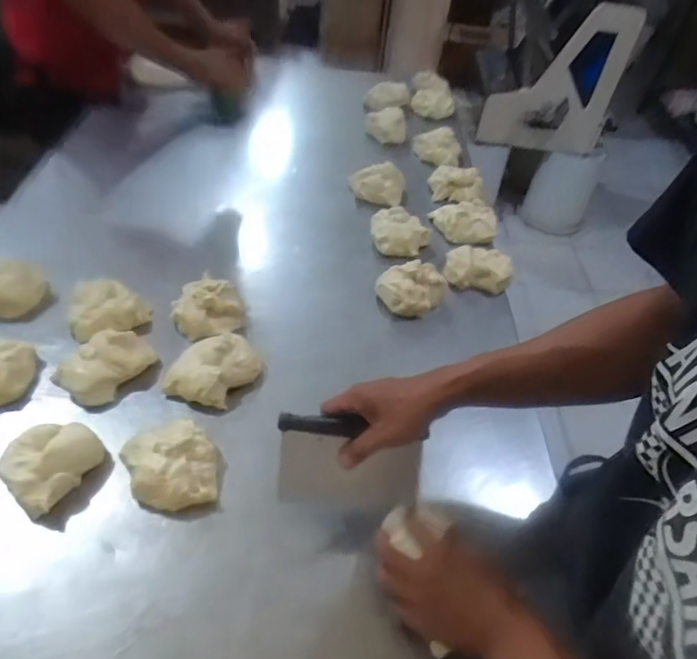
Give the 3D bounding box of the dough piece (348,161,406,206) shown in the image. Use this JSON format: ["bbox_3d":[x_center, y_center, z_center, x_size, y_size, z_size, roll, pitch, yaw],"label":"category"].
[{"bbox_3d":[0.057,-0.293,1.065,0.113,0.054,0.075,8,47,1],"label":"dough piece"}]

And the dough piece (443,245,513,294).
[{"bbox_3d":[0.222,-0.104,0.907,0.112,0.044,0.077,20,48,11],"label":"dough piece"}]

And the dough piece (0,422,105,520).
[{"bbox_3d":[-0.339,0.145,0.595,0.076,0.054,0.097,23,49,14],"label":"dough piece"}]

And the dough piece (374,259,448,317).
[{"bbox_3d":[0.103,-0.067,0.855,0.090,0.058,0.093,4,47,-4],"label":"dough piece"}]

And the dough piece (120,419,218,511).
[{"bbox_3d":[-0.205,0.157,0.615,0.101,0.046,0.105,-14,50,-19],"label":"dough piece"}]

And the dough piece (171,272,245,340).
[{"bbox_3d":[-0.206,-0.034,0.788,0.105,0.048,0.082,-6,48,-13],"label":"dough piece"}]

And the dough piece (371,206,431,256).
[{"bbox_3d":[0.095,-0.180,0.959,0.108,0.040,0.089,5,47,-3],"label":"dough piece"}]

